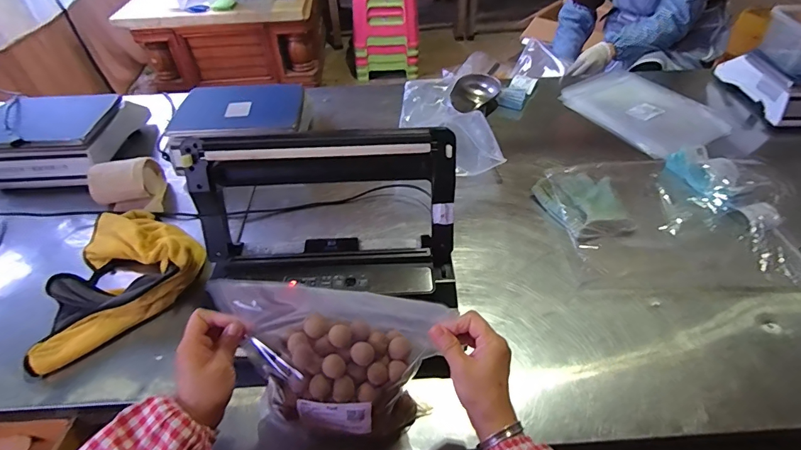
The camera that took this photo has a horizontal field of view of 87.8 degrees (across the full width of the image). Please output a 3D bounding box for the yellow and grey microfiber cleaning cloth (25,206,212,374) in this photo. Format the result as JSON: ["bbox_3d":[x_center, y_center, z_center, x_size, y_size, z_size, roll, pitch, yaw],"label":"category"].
[{"bbox_3d":[-0.504,0.073,0.707,0.274,0.066,0.269,-35,54,-29],"label":"yellow and grey microfiber cleaning cloth"}]

